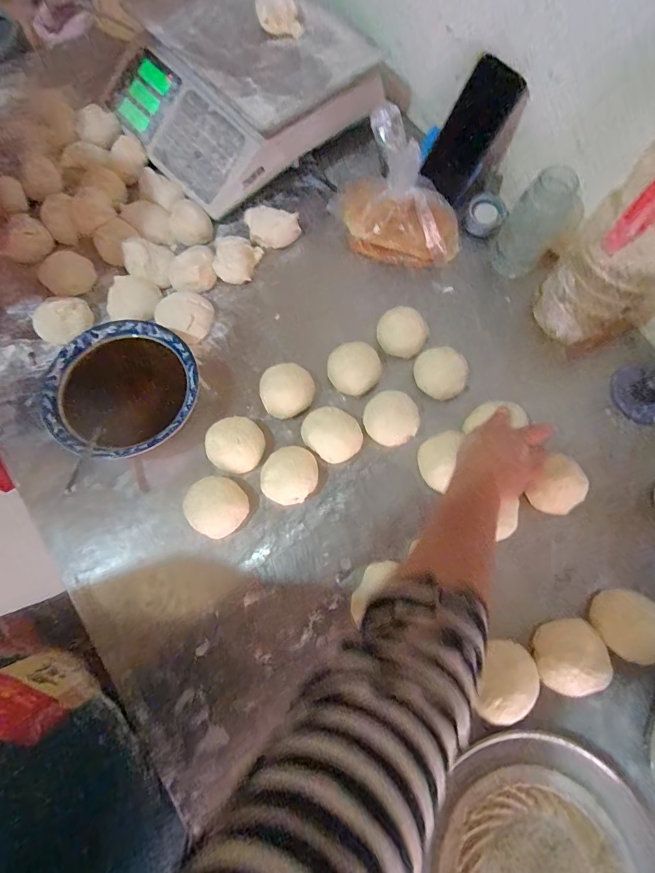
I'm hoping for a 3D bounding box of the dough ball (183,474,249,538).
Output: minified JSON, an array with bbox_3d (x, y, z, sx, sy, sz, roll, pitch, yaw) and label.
[{"bbox_3d":[-0.127,0.082,0.467,0.064,0.052,0.063,0,72,-1],"label":"dough ball"}]

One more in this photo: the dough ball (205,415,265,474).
[{"bbox_3d":[-0.109,0.009,0.484,0.063,0.045,0.064,0,72,-1],"label":"dough ball"}]

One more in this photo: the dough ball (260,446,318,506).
[{"bbox_3d":[-0.044,0.046,0.482,0.061,0.032,0.068,11,72,2],"label":"dough ball"}]

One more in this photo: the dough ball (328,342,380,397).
[{"bbox_3d":[0.034,-0.083,0.519,0.063,0.056,0.051,-2,72,-2],"label":"dough ball"}]

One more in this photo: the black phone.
[{"bbox_3d":[0.201,-0.431,0.574,0.076,0.156,0.014,41,49,4],"label":"black phone"}]

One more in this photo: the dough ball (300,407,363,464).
[{"bbox_3d":[0.005,-0.003,0.488,0.070,0.030,0.057,44,76,12],"label":"dough ball"}]

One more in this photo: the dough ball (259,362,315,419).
[{"bbox_3d":[-0.051,-0.057,0.511,0.068,0.039,0.061,-24,74,-9],"label":"dough ball"}]

